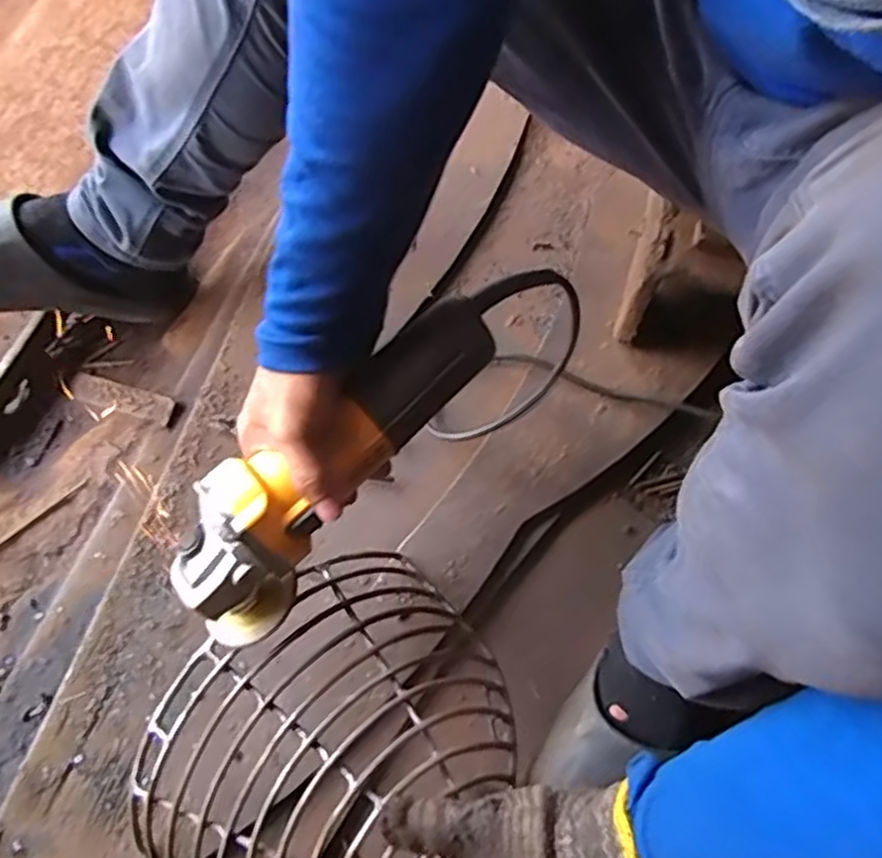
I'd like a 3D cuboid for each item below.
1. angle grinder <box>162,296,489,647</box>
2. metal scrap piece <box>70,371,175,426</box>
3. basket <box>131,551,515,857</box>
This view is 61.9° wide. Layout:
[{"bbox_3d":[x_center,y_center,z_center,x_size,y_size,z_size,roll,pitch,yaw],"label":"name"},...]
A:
[{"bbox_3d":[-0.074,0.019,0.485,0.080,0.077,0.273,43,85,14],"label":"angle grinder"},{"bbox_3d":[-0.314,-0.032,0.710,0.136,0.012,0.029,16,69,24],"label":"metal scrap piece"},{"bbox_3d":[-0.074,0.222,0.512,0.220,0.105,0.271,33,73,12],"label":"basket"}]

